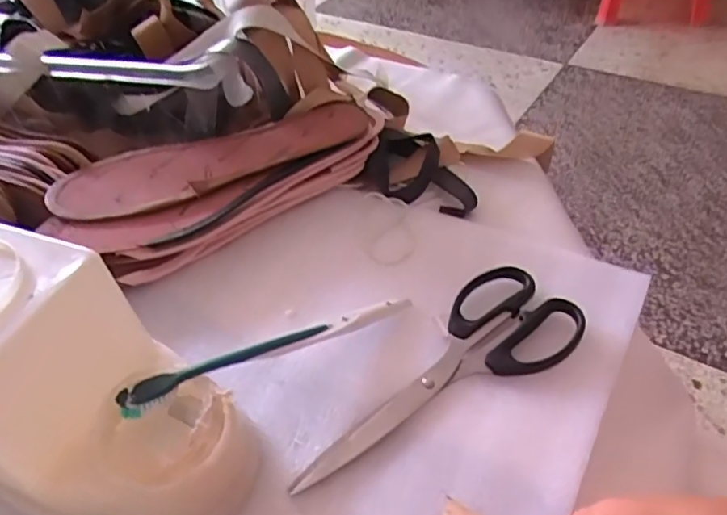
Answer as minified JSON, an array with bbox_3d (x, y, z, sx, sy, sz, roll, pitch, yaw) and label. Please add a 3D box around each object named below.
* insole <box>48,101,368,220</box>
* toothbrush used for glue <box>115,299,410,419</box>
[{"bbox_3d":[-0.117,-0.077,0.480,0.253,0.013,0.078,-15,46,-9],"label":"insole"},{"bbox_3d":[-0.049,0.053,0.355,0.184,0.012,0.013,-16,44,-30],"label":"toothbrush used for glue"}]

